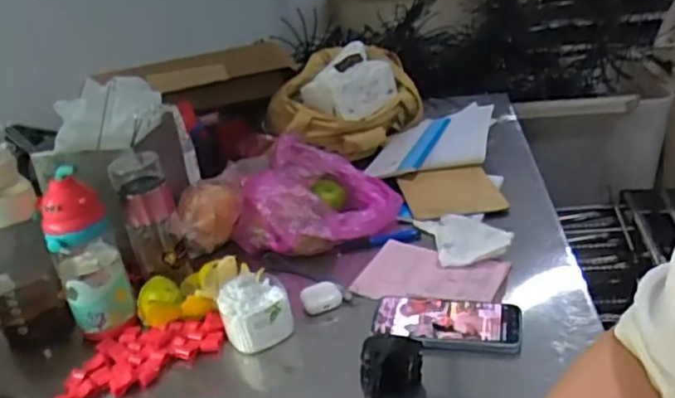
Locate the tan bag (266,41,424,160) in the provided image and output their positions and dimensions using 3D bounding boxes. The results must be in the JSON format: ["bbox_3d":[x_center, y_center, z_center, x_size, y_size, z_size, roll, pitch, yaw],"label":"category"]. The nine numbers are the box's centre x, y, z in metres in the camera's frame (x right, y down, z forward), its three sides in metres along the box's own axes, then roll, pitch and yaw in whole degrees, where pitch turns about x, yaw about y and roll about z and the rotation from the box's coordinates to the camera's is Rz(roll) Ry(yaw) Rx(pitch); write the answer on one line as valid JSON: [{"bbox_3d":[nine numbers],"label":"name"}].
[{"bbox_3d":[0.016,-0.189,1.207,0.236,0.151,0.243,5,28,25],"label":"tan bag"}]

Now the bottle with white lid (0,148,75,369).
[{"bbox_3d":[-0.398,0.067,0.796,0.086,0.268,0.086,-23,29,-29],"label":"bottle with white lid"}]

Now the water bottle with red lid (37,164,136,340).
[{"bbox_3d":[-0.311,0.064,0.799,0.075,0.198,0.081,-20,28,-24],"label":"water bottle with red lid"}]

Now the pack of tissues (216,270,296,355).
[{"bbox_3d":[-0.096,0.136,0.765,0.080,0.064,0.086,-13,26,-11],"label":"pack of tissues"}]

